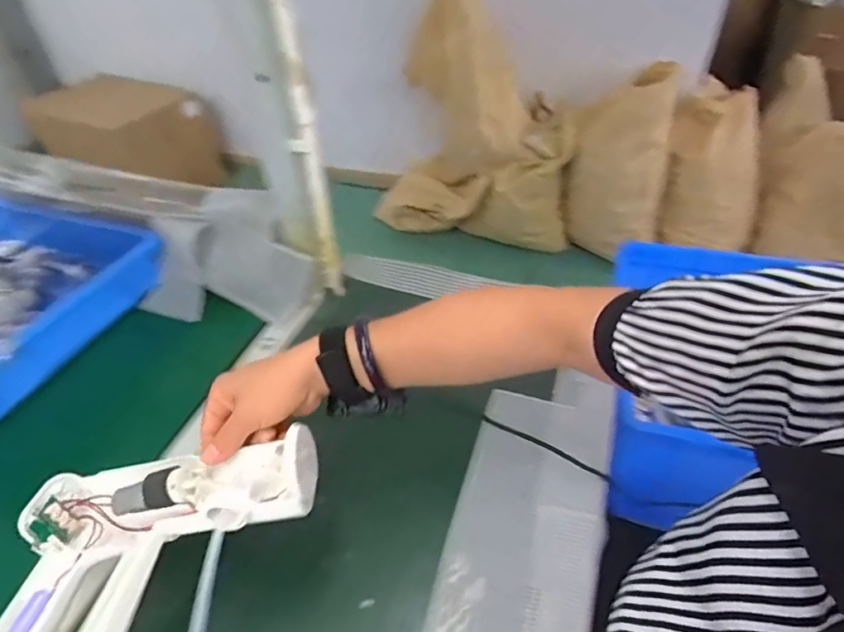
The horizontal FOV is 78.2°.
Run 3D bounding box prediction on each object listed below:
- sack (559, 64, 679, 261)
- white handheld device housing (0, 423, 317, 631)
[{"bbox_3d":[0.664,-0.482,1.761,0.324,0.572,0.228,16,46,20],"label":"sack"},{"bbox_3d":[-0.183,0.171,0.353,0.211,0.059,0.178,-5,42,-1],"label":"white handheld device housing"}]

